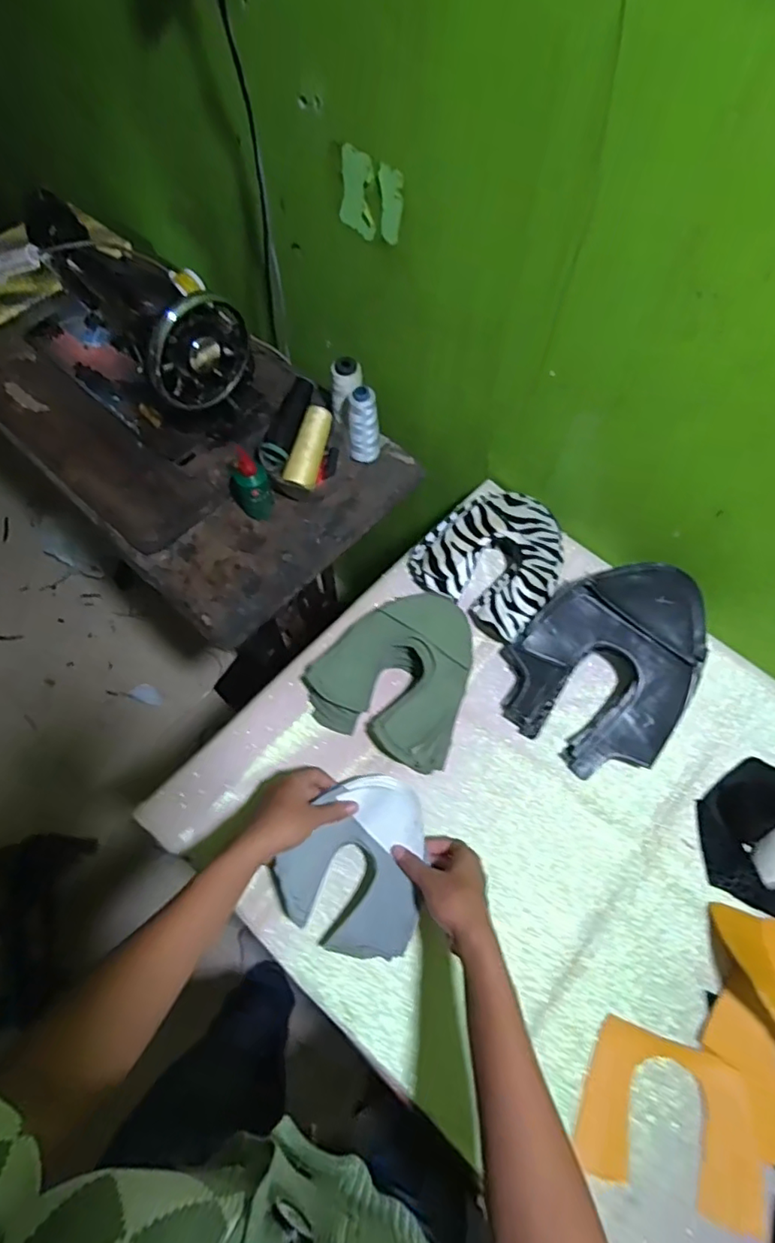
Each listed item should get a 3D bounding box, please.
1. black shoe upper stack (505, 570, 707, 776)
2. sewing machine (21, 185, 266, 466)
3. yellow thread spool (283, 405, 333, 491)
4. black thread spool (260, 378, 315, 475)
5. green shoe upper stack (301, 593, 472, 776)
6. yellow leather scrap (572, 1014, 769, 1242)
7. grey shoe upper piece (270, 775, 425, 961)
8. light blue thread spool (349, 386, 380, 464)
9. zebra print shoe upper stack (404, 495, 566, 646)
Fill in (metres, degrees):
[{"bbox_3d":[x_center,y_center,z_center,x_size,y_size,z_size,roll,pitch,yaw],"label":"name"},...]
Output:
[{"bbox_3d":[0.251,0.047,0.651,0.194,0.100,0.222,38,70,16],"label":"black shoe upper stack"},{"bbox_3d":[-0.363,-0.413,0.792,0.162,0.203,0.392,-42,72,-18],"label":"sewing machine"},{"bbox_3d":[-0.106,-0.237,0.790,0.037,0.039,0.117,14,80,6],"label":"yellow thread spool"},{"bbox_3d":[-0.132,-0.266,0.770,0.035,0.044,0.132,21,85,9],"label":"black thread spool"},{"bbox_3d":[0.006,0.058,0.664,0.176,0.077,0.181,19,66,8],"label":"green shoe upper stack"},{"bbox_3d":[0.257,0.446,0.520,0.157,0.007,0.116,18,66,8],"label":"yellow leather scrap"},{"bbox_3d":[-0.032,0.234,0.571,0.131,0.056,0.163,10,65,4],"label":"grey shoe upper piece"},{"bbox_3d":[-0.032,-0.267,0.792,0.041,0.105,0.037,-4,65,-3],"label":"light blue thread spool"},{"bbox_3d":[0.134,-0.082,0.720,0.167,0.067,0.172,31,68,13],"label":"zebra print shoe upper stack"}]

